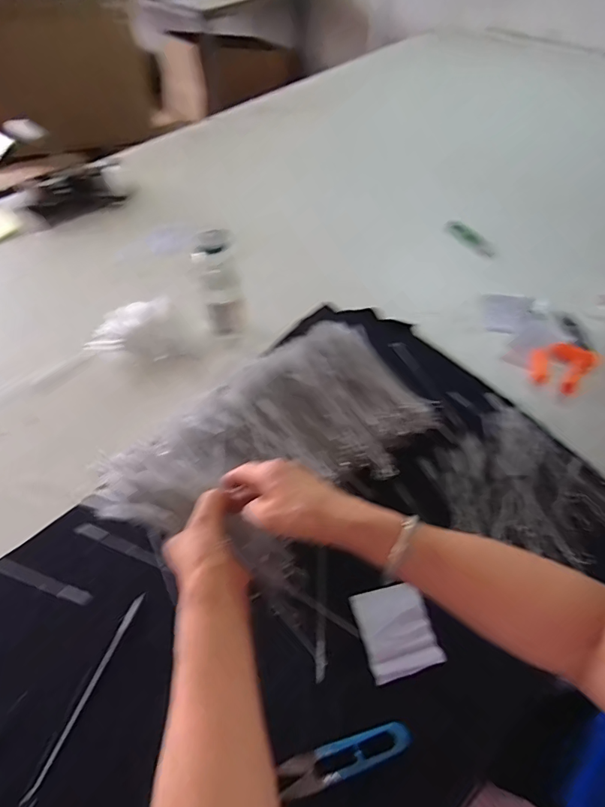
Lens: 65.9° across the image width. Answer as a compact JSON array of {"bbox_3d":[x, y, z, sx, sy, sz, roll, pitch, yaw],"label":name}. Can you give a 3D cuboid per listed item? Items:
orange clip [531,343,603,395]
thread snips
[{"bbox_3d":[0.377,-0.058,0.681,0.087,0.033,0.075,-38,61,-24],"label":"orange clip"},{"bbox_3d":[0.037,0.302,0.396,0.113,0.014,0.027,-15,54,-9],"label":"thread snips"}]

